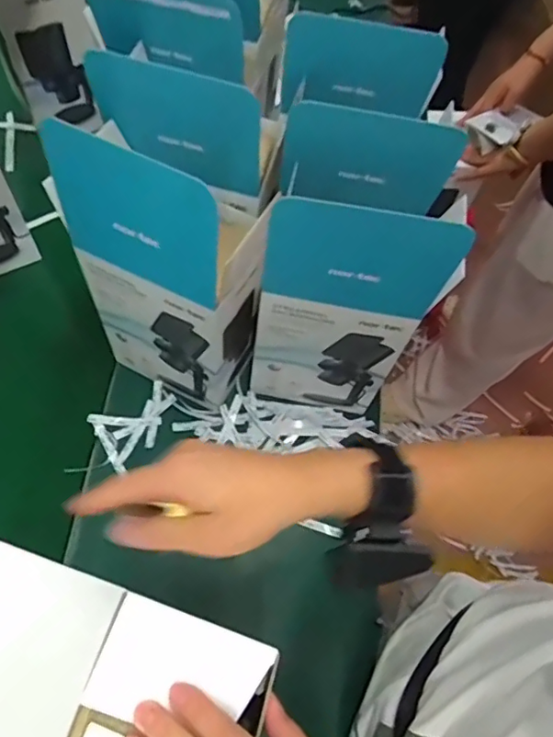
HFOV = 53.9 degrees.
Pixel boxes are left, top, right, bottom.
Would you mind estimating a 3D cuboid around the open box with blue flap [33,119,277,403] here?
[{"bbox_3d":[-0.100,-0.084,0.539,0.174,0.347,0.084,22,65,8],"label":"open box with blue flap"}]

